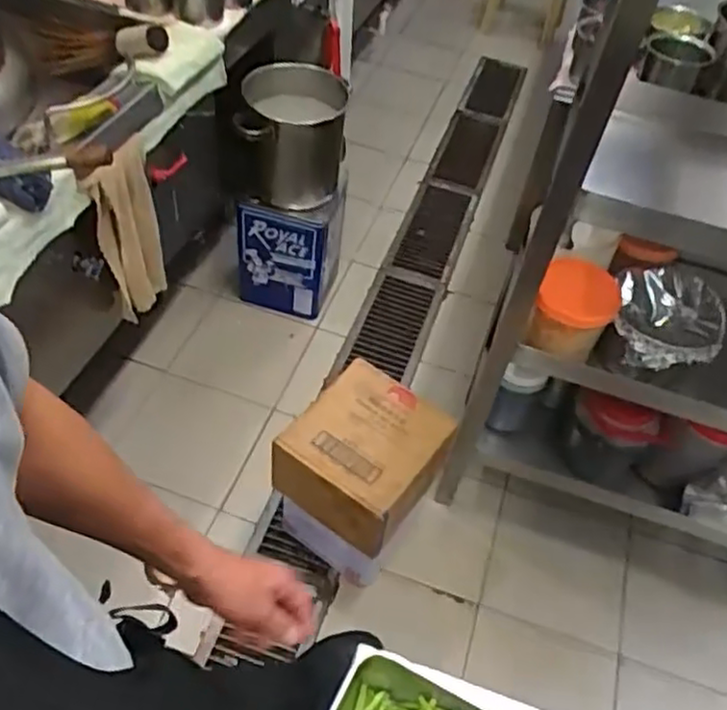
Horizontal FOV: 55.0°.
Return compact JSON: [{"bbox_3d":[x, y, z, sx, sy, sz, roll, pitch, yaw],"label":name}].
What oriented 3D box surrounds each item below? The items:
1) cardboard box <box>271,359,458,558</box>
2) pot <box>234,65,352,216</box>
[{"bbox_3d":[0.005,0.184,1.345,0.246,0.157,0.270,30,53,18],"label":"cardboard box"},{"bbox_3d":[-0.168,-0.504,1.639,0.248,0.250,0.265,3,50,-4],"label":"pot"}]

